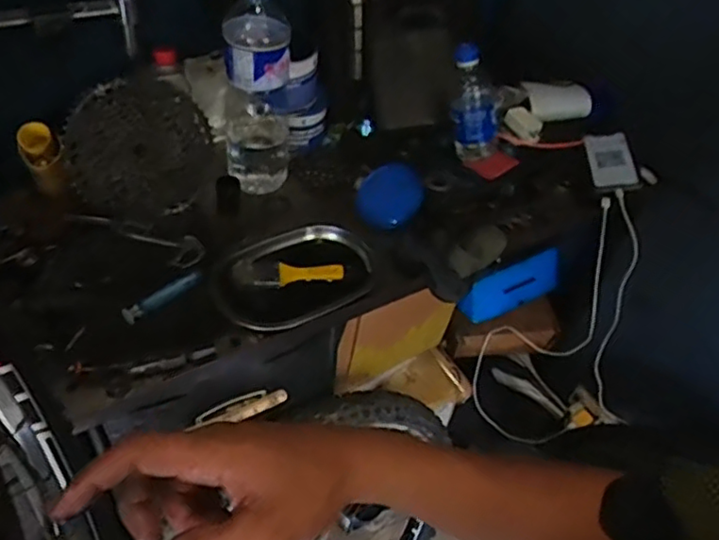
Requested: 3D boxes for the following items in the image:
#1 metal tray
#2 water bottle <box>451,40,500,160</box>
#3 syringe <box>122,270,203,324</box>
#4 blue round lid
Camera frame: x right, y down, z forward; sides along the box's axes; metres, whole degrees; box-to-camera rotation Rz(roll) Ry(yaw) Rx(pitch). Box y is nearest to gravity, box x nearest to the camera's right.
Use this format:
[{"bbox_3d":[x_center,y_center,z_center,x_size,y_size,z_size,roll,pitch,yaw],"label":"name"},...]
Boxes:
[{"bbox_3d":[-0.079,0.007,0.848,0.222,0.024,0.139,-21,52,-25],"label":"metal tray"},{"bbox_3d":[0.172,-0.244,0.940,0.052,0.164,0.055,-8,23,3],"label":"water bottle"},{"bbox_3d":[-0.244,0.030,0.795,0.021,0.020,0.109,33,51,23],"label":"syringe"},{"bbox_3d":[0.047,-0.110,0.959,0.100,0.020,0.089,-38,77,5],"label":"blue round lid"}]

